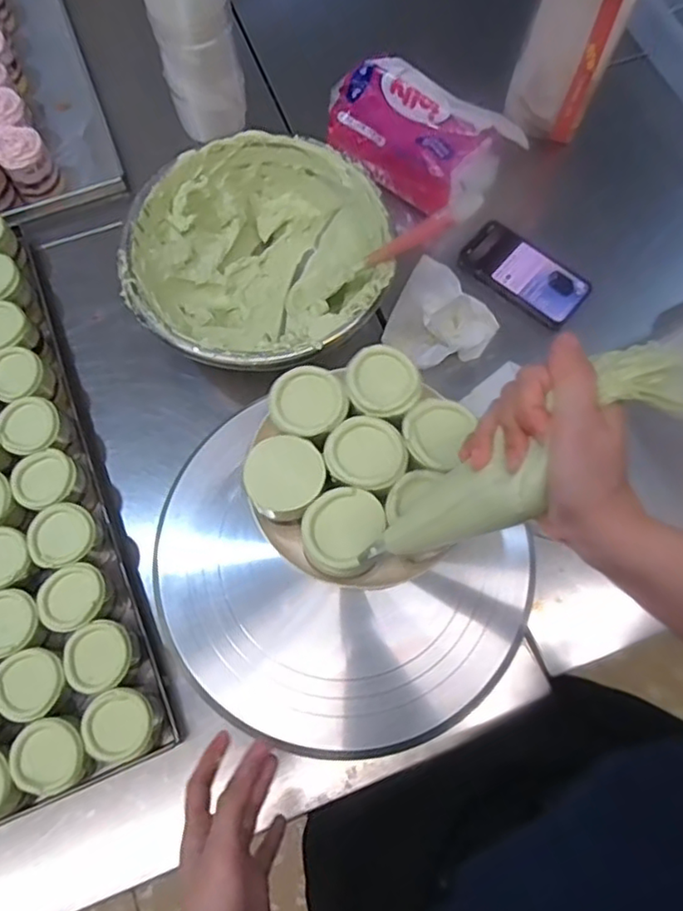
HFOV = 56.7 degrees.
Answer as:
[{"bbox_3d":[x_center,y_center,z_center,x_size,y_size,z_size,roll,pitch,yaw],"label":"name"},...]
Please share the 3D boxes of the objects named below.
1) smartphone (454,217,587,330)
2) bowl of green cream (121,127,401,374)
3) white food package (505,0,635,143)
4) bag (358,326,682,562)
[{"bbox_3d":[0.210,-0.212,0.732,0.144,0.015,0.074,39,74,12],"label":"smartphone"},{"bbox_3d":[-0.087,-0.194,0.676,0.257,0.112,0.256,0,70,-1],"label":"bowl of green cream"},{"bbox_3d":[0.258,-0.466,0.741,0.103,0.208,0.065,9,70,2],"label":"white food package"},{"bbox_3d":[0.149,-0.011,0.362,0.300,0.099,0.086,-29,74,1],"label":"bag"}]

